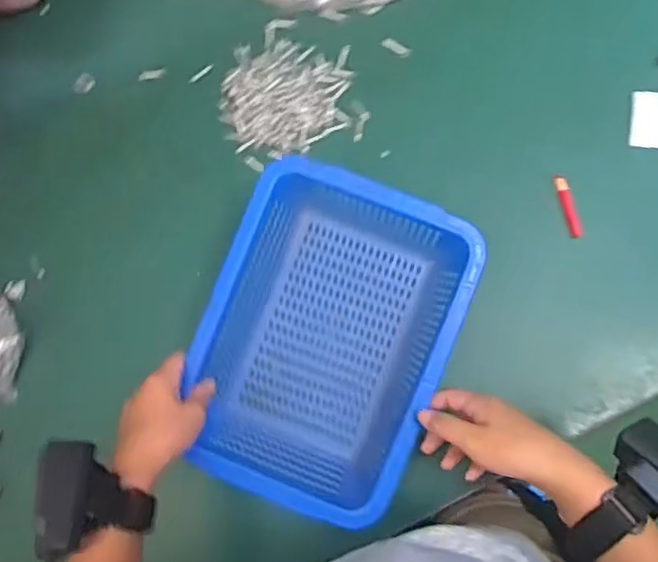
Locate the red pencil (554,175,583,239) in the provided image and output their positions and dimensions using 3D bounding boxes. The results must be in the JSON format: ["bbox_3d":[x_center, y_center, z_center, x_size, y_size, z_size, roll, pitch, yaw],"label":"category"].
[{"bbox_3d":[0.226,-0.071,0.633,0.012,0.010,0.062,-15,81,3],"label":"red pencil"}]

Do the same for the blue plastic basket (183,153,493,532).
[{"bbox_3d":[0.000,0.050,0.578,0.189,0.093,0.260,21,88,8],"label":"blue plastic basket"}]

